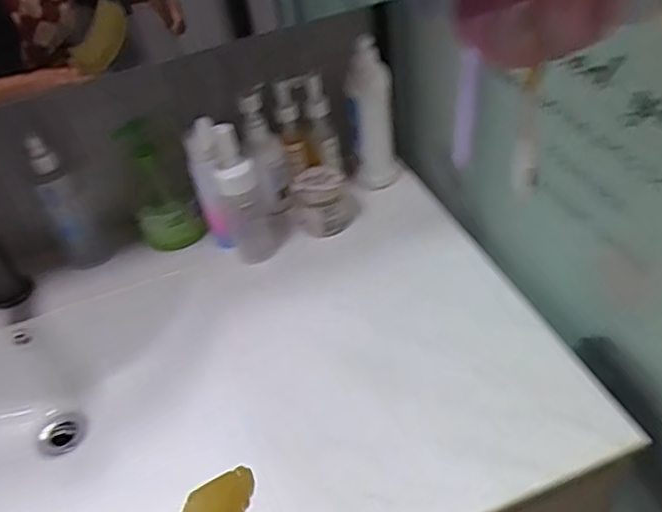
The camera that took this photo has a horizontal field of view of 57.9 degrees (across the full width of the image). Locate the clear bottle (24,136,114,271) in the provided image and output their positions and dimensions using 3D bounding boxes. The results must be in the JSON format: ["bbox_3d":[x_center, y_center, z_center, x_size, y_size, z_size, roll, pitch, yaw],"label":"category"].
[{"bbox_3d":[-0.325,-0.060,0.738,0.059,0.165,0.043,-27,45,-21],"label":"clear bottle"}]

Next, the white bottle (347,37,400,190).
[{"bbox_3d":[0.050,-0.177,0.770,0.062,0.180,0.049,0,42,8],"label":"white bottle"}]

